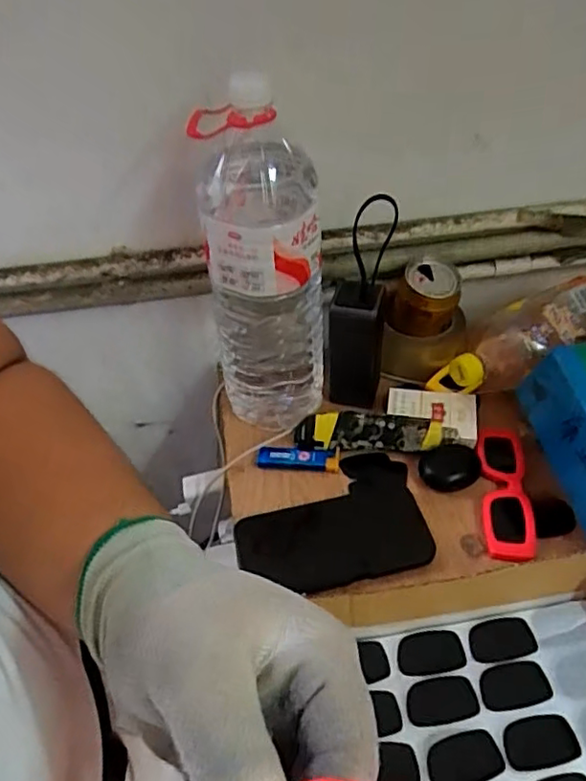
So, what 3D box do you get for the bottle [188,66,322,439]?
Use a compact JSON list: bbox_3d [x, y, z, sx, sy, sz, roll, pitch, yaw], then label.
[{"bbox_3d":[-0.025,-0.097,0.554,0.100,0.312,0.086,0,43,4],"label":"bottle"}]

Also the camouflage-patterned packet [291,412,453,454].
[{"bbox_3d":[0.081,0.042,0.606,0.155,0.038,0.018,1,17,6],"label":"camouflage-patterned packet"}]

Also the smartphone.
[{"bbox_3d":[0.035,0.134,0.539,0.162,0.012,0.086,-14,49,-5],"label":"smartphone"}]

